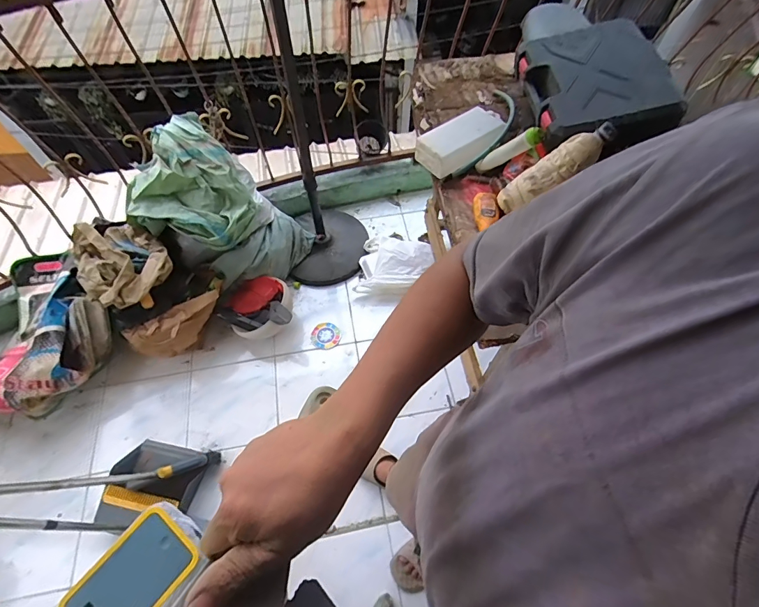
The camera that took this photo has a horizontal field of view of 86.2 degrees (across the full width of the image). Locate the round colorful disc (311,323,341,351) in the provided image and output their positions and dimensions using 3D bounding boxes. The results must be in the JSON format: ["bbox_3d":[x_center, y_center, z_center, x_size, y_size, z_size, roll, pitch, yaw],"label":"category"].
[{"bbox_3d":[-0.200,0.119,1.514,0.104,0.012,0.098,0,61,0],"label":"round colorful disc"}]

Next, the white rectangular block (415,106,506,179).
[{"bbox_3d":[0.192,-0.377,0.927,0.220,0.057,0.100,-36,66,-18],"label":"white rectangular block"}]

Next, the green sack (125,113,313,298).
[{"bbox_3d":[-0.561,-0.314,1.434,0.448,0.420,0.400,26,64,14],"label":"green sack"}]

